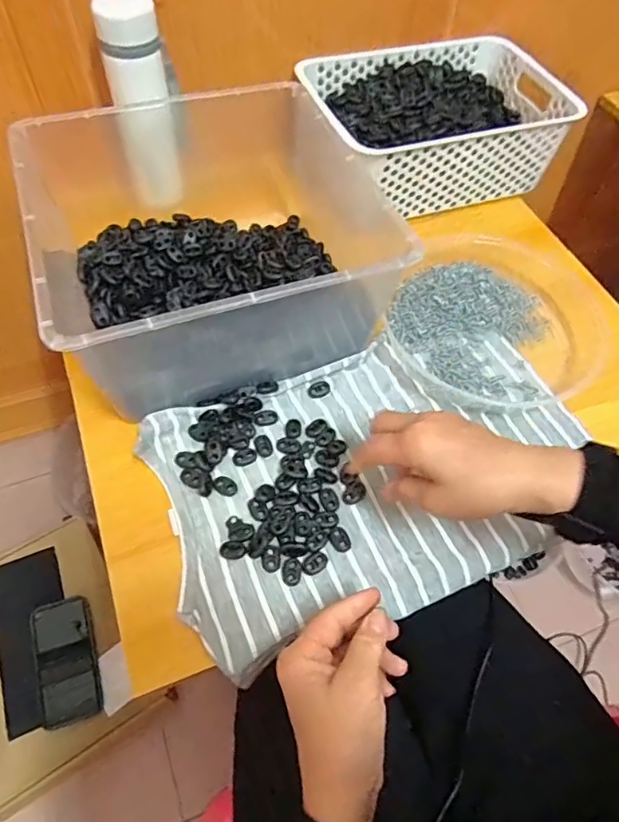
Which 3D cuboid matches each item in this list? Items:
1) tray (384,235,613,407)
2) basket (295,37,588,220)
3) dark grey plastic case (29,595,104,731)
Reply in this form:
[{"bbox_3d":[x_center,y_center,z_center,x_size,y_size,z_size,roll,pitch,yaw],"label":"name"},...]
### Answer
[{"bbox_3d":[0.192,-0.095,0.592,0.227,0.040,0.225,31,61,15],"label":"tray"},{"bbox_3d":[0.153,-0.362,0.702,0.298,0.100,0.199,-18,60,-14],"label":"basket"},{"bbox_3d":[-0.352,0.360,0.803,0.082,0.007,0.167,-6,59,-32],"label":"dark grey plastic case"}]

